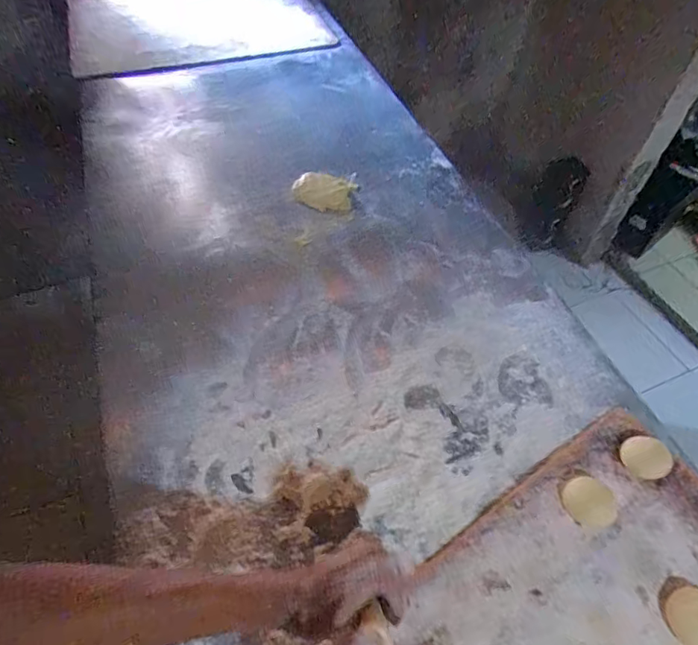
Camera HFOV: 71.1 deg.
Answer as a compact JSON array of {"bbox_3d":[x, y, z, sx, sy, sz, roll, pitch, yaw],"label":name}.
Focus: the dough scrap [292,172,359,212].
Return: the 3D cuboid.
[{"bbox_3d":[-0.043,-0.221,0.826,0.097,0.013,0.078,11,51,6],"label":"dough scrap"}]

